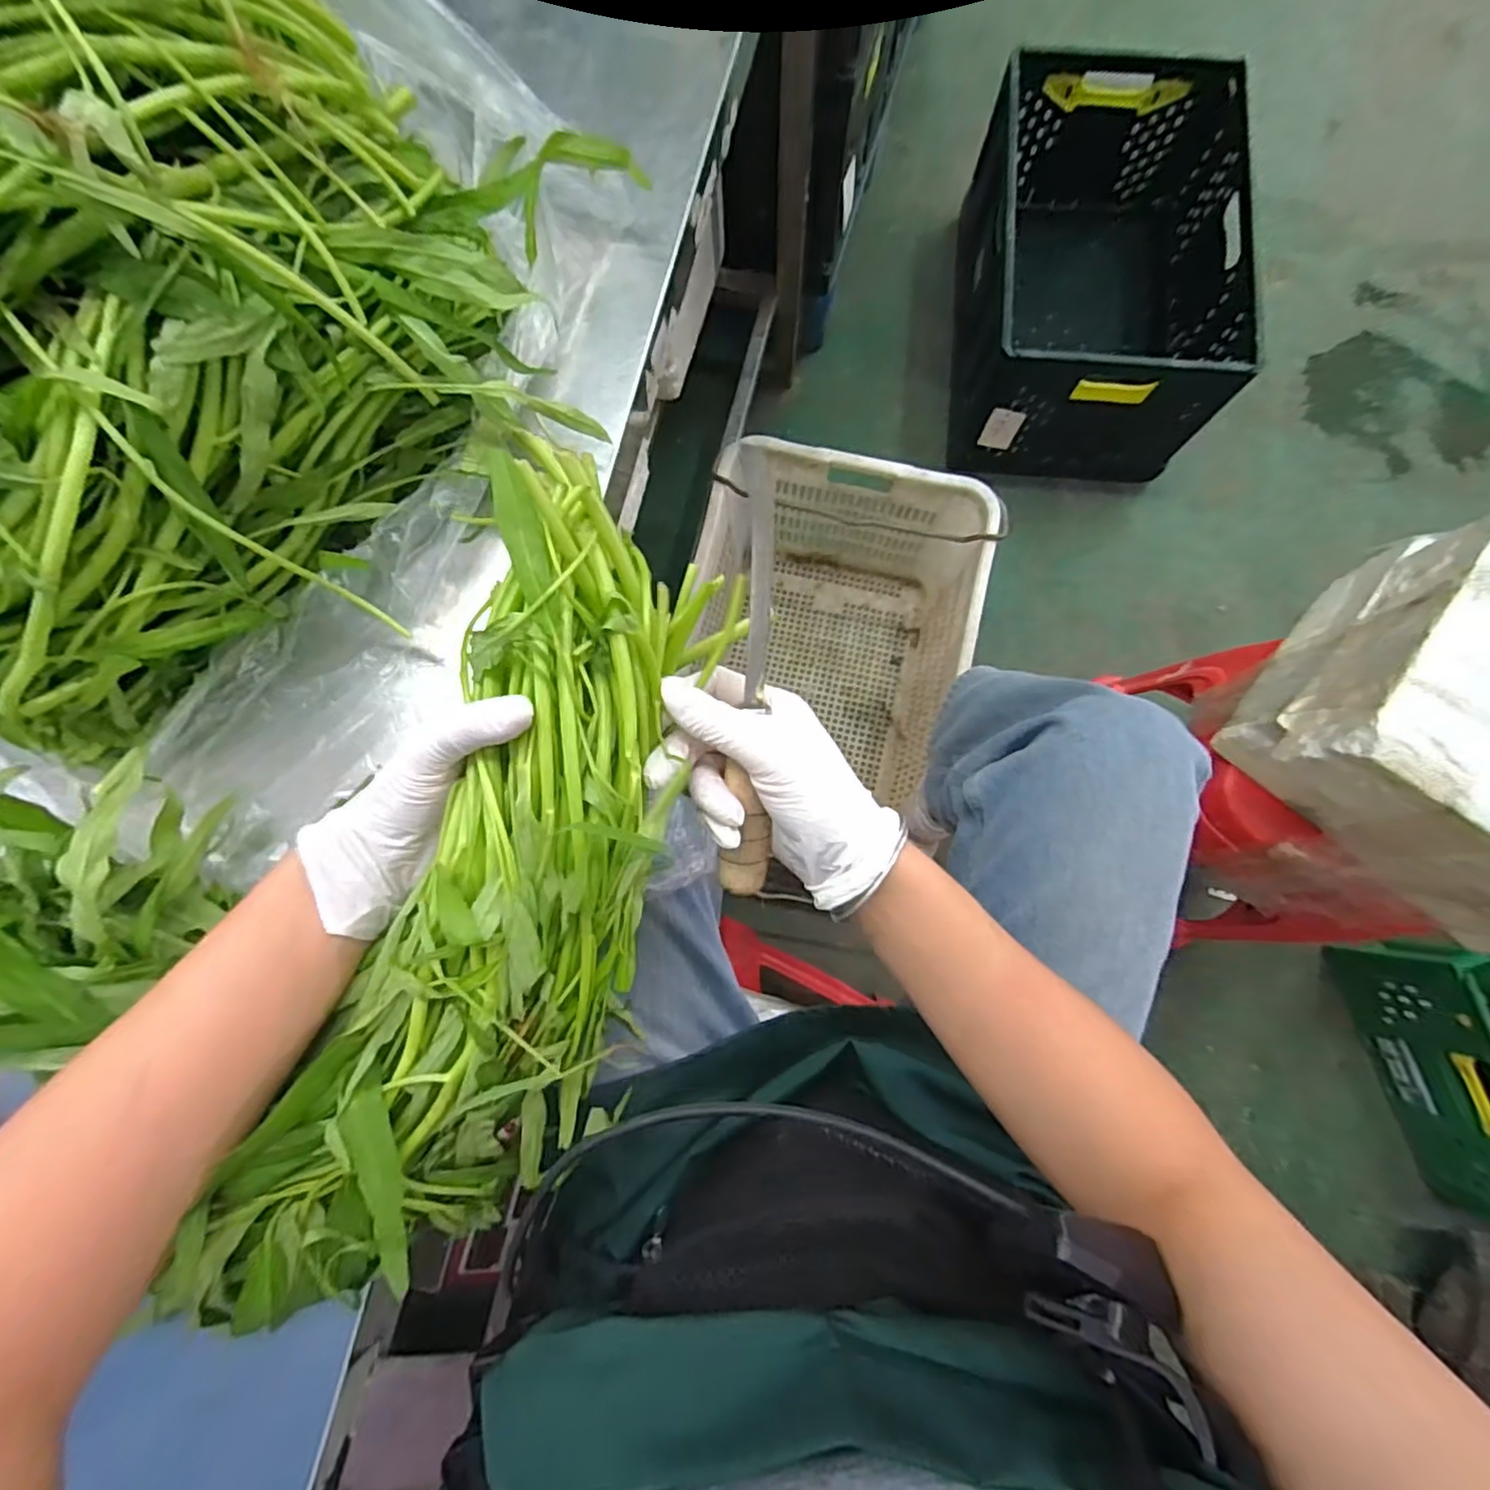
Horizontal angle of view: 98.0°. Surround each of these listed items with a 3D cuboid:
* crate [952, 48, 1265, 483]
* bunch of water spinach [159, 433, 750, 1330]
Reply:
[{"bbox_3d":[0.626,-0.857,1.194,0.417,0.276,0.673,8,81,2],"label":"crate"},{"bbox_3d":[-0.102,0.072,0.276,0.115,0.066,0.360,20,89,4],"label":"bunch of water spinach"}]

